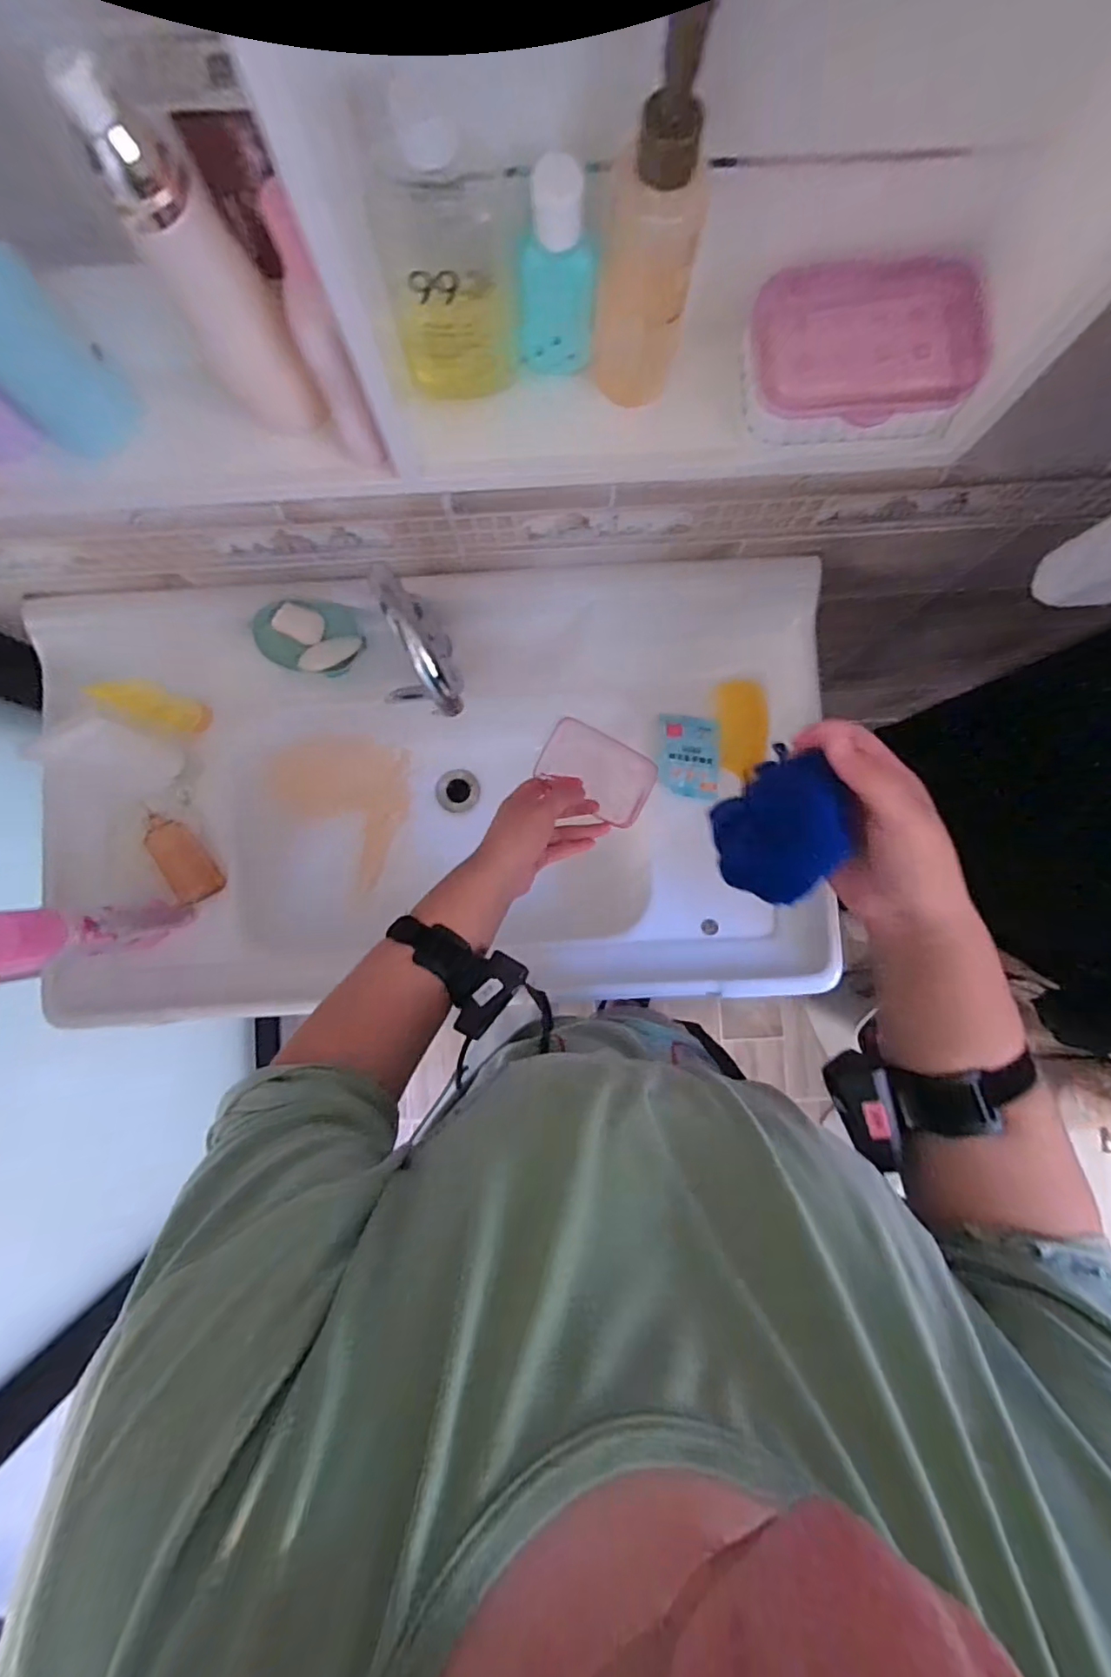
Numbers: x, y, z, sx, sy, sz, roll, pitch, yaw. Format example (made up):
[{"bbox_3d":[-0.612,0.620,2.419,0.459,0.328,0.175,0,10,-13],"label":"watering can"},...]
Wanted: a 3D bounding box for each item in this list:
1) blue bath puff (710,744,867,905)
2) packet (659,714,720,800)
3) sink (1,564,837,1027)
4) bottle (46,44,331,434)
[{"bbox_3d":[0.143,-0.006,0.386,0.072,0.059,0.078,43,87,3],"label":"blue bath puff"},{"bbox_3d":[0.157,-0.097,0.702,0.070,0.022,0.097,6,86,0],"label":"packet"},{"bbox_3d":[-0.128,-0.049,0.745,0.863,0.188,0.470,-4,86,0],"label":"sink"},{"bbox_3d":[-0.152,-0.248,0.273,0.040,0.146,0.042,0,86,0],"label":"bottle"}]

